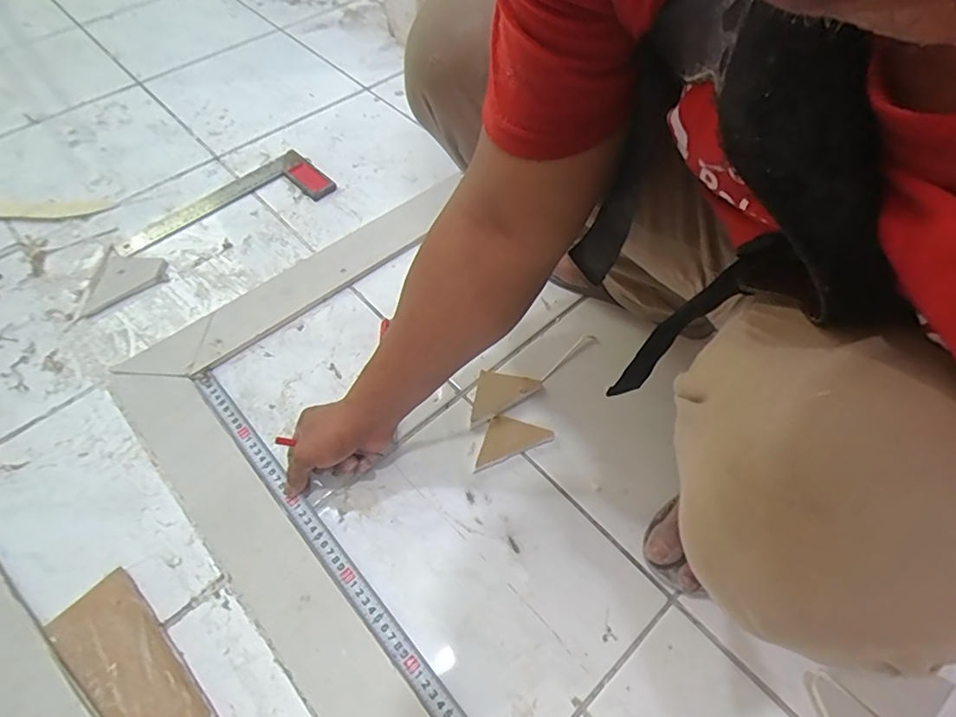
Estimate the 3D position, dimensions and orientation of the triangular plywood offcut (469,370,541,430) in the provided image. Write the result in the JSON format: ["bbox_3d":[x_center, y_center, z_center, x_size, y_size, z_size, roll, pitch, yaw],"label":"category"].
[{"bbox_3d":[0.021,0.036,0.617,0.093,0.009,0.053,-28,60,-18],"label":"triangular plywood offcut"}]

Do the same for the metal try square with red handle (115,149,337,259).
[{"bbox_3d":[-0.367,-0.219,0.789,0.298,0.010,0.120,-36,63,-22],"label":"metal try square with red handle"}]

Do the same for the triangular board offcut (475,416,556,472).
[{"bbox_3d":[0.032,0.084,0.587,0.090,0.014,0.047,-21,58,-13],"label":"triangular board offcut"}]

